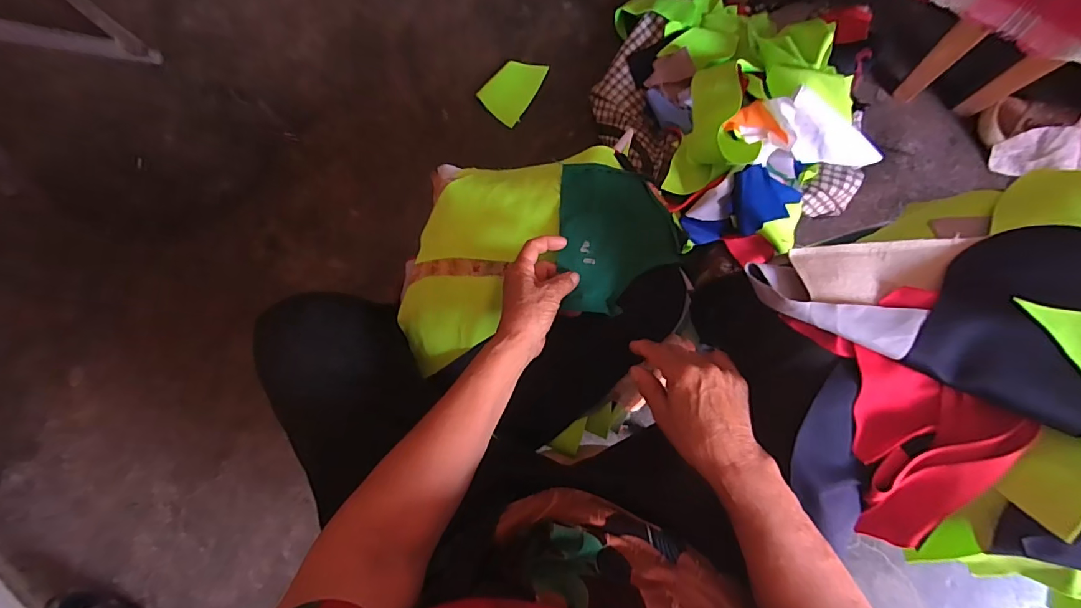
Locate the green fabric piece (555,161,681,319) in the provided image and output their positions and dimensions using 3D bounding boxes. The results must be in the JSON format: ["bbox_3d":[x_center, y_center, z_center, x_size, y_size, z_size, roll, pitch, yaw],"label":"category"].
[{"bbox_3d":[0.096,-0.078,0.546,0.143,0.017,0.186,4,70,-9],"label":"green fabric piece"}]

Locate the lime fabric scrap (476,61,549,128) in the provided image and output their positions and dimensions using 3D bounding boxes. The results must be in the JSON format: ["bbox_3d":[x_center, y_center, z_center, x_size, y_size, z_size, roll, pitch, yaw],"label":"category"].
[{"bbox_3d":[-0.050,-0.435,0.932,0.095,0.008,0.142,39,87,6],"label":"lime fabric scrap"}]

